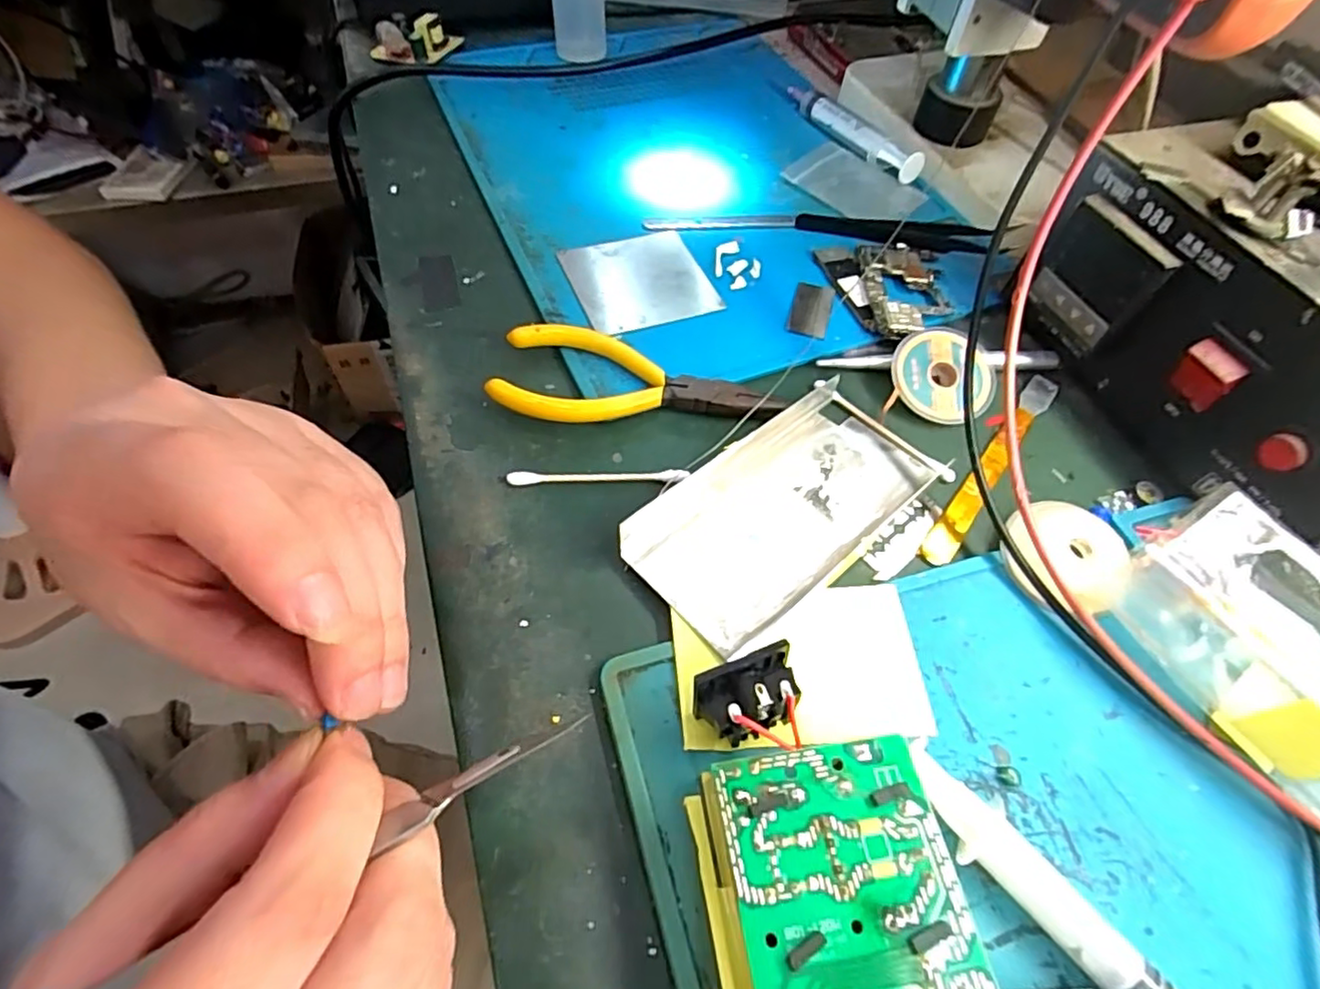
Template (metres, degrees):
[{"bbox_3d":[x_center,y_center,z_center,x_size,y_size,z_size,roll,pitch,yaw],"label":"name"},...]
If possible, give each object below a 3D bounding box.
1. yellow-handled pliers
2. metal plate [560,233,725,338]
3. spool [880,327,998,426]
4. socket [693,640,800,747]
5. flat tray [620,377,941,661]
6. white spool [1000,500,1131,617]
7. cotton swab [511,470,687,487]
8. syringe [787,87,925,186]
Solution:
[{"bbox_3d":[-0.010,-0.048,0.271,0.118,0.014,0.048,5,56,1],"label":"yellow-handled pliers"},{"bbox_3d":[-0.011,-0.107,0.317,0.065,0.004,0.065,-21,64,-13],"label":"metal plate"},{"bbox_3d":[0.126,-0.052,0.279,0.044,0.009,0.044,17,75,1],"label":"spool"},{"bbox_3d":[0.027,0.063,0.190,0.029,0.024,0.021,-17,59,-13],"label":"socket"},{"bbox_3d":[0.049,0.002,0.238,0.121,0.018,0.058,-36,65,-23],"label":"flat tray"},{"bbox_3d":[0.148,0.023,0.231,0.041,0.013,0.037,22,58,12],"label":"white spool"},{"bbox_3d":[-0.024,-0.006,0.249,0.070,0.005,0.005,-1,57,-3],"label":"cotton swab"},{"bbox_3d":[0.117,-0.231,0.396,0.016,0.017,0.119,-25,61,-17],"label":"syringe"}]

